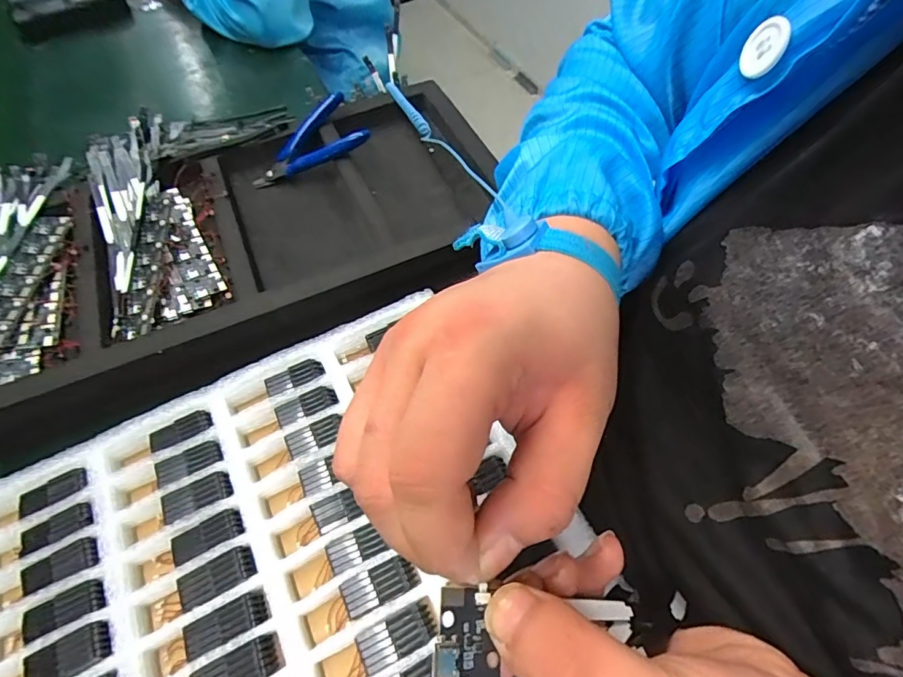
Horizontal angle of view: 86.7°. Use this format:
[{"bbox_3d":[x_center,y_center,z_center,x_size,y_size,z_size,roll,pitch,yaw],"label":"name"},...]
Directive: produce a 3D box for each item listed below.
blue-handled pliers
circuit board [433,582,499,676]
[{"bbox_3d":[-0.141,-0.182,0.458,0.115,0.013,0.073,-34,63,4],"label":"blue-handled pliers"},{"bbox_3d":[0.004,0.088,0.131,0.021,0.005,0.035,20,56,-28],"label":"circuit board"}]

